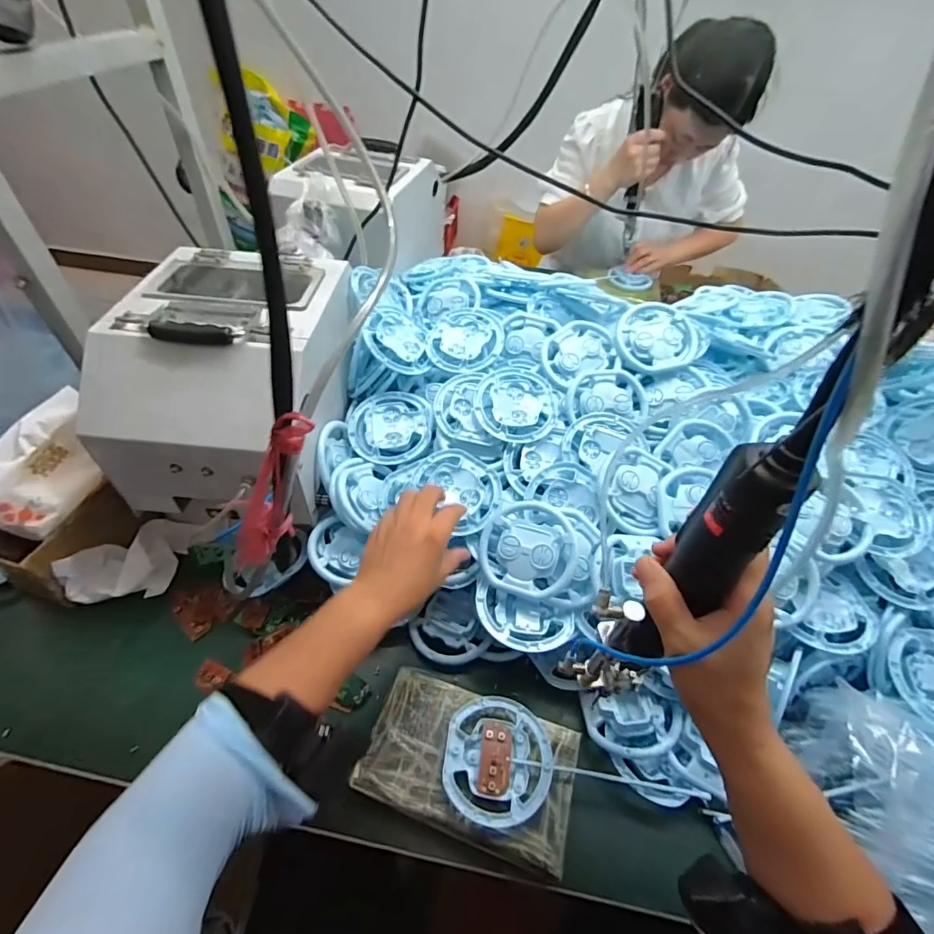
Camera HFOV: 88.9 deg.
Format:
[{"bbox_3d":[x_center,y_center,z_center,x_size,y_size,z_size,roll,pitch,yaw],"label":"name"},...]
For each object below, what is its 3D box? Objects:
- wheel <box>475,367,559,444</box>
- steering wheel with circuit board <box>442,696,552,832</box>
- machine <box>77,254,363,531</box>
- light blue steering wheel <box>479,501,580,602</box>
[{"bbox_3d":[0.063,-0.079,0.598,0.100,0.009,0.101,2,67,-5],"label":"wheel"},{"bbox_3d":[0.030,0.281,0.459,0.099,0.014,0.106,2,49,-2],"label":"steering wheel with circuit board"},{"bbox_3d":[-0.270,-0.093,0.592,0.225,0.248,0.270,7,49,2],"label":"machine"},{"bbox_3d":[0.066,0.086,0.510,0.102,0.021,0.100,-6,70,16],"label":"light blue steering wheel"}]

